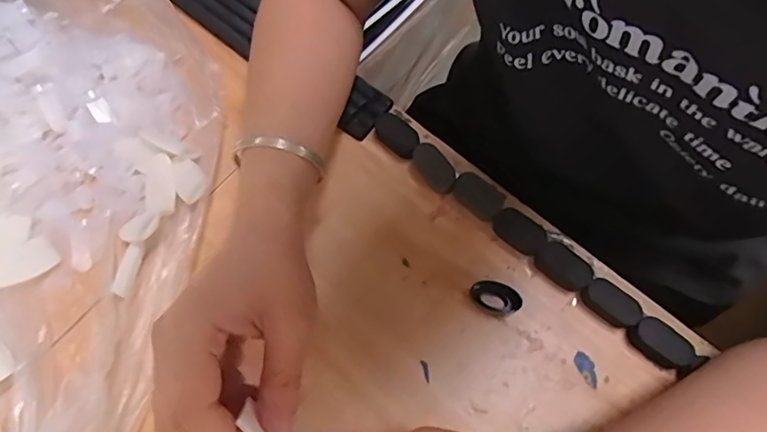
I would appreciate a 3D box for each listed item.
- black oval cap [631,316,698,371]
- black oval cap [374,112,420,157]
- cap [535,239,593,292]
[{"bbox_3d":[0.179,0.082,0.335,0.038,0.020,0.018,42,77,16],"label":"black oval cap"},{"bbox_3d":[0.009,-0.059,0.386,0.019,0.018,0.037,-42,73,-12],"label":"black oval cap"},{"bbox_3d":[0.120,0.035,0.352,0.037,0.023,0.020,39,76,15],"label":"cap"}]

